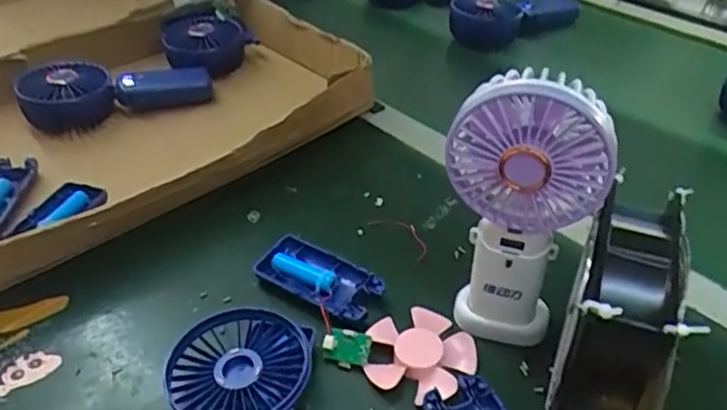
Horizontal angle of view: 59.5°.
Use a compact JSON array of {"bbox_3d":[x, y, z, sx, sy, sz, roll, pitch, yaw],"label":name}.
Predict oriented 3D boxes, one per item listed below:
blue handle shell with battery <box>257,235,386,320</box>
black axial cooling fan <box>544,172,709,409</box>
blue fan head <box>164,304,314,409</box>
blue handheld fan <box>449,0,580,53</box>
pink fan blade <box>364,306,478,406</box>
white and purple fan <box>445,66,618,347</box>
[{"bbox_3d":[-0.033,0.054,0.466,0.089,0.015,0.047,25,46,28],"label":"blue handle shell with battery"},{"bbox_3d":[0.140,0.069,0.360,0.051,0.116,0.112,11,40,14],"label":"black axial cooling fan"},{"bbox_3d":[-0.074,0.105,0.395,0.081,0.031,0.089,-1,39,1],"label":"blue fan head"},{"bbox_3d":[0.204,-0.248,0.842,0.173,0.067,0.073,-17,42,-19],"label":"blue handheld fan"},{"bbox_3d":[0.035,0.095,0.417,0.071,0.014,0.067,-1,39,1],"label":"pink fan blade"},{"bbox_3d":[0.092,0.006,0.385,0.086,0.179,0.053,3,39,5],"label":"white and purple fan"}]

